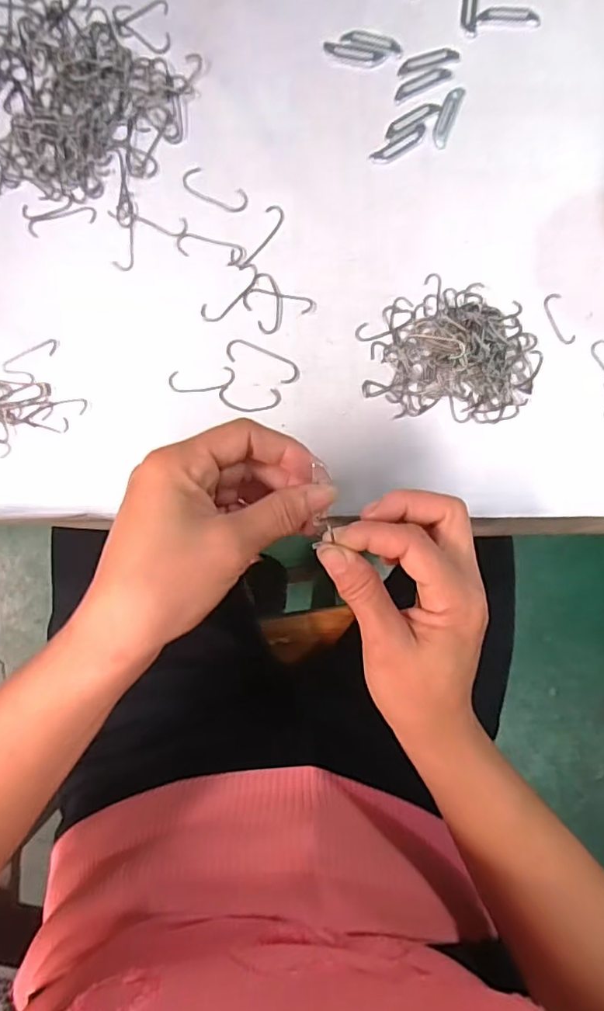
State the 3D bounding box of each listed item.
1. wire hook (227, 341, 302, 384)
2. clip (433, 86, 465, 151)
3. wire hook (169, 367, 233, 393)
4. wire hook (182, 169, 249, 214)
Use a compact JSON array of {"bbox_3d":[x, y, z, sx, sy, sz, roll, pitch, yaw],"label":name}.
[{"bbox_3d":[-0.025,-0.094,0.354,0.050,0.004,0.016,23,89,1],"label":"wire hook"},{"bbox_3d":[0.095,-0.255,0.359,0.011,0.004,0.041,22,89,1],"label":"clip"},{"bbox_3d":[-0.065,-0.082,0.356,0.043,0.004,0.015,-5,88,1],"label":"wire hook"},{"bbox_3d":[-0.058,-0.209,0.364,0.046,0.004,0.018,27,89,1],"label":"wire hook"}]

